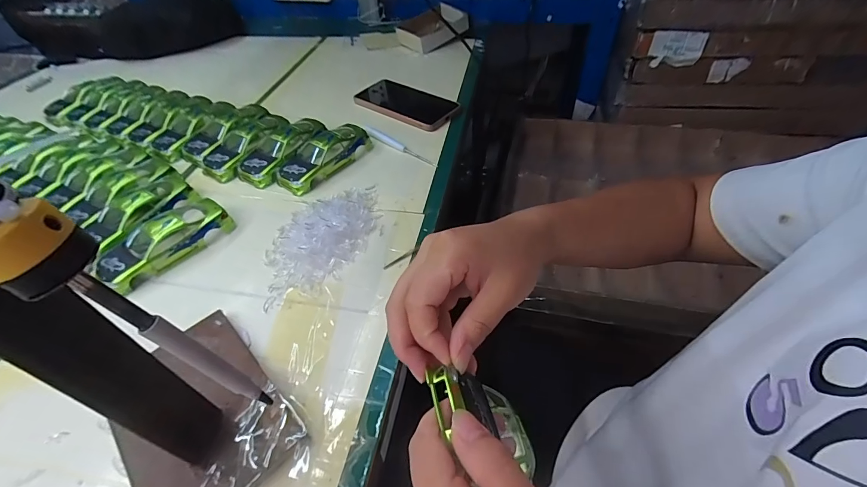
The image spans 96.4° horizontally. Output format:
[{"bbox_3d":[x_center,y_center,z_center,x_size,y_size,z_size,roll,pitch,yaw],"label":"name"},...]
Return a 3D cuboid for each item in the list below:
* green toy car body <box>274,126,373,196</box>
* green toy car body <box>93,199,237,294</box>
[{"bbox_3d":[-0.144,-0.118,0.501,0.067,0.035,0.130,33,57,30],"label":"green toy car body"},{"bbox_3d":[-0.285,-0.008,0.408,0.068,0.036,0.125,30,56,29],"label":"green toy car body"}]

